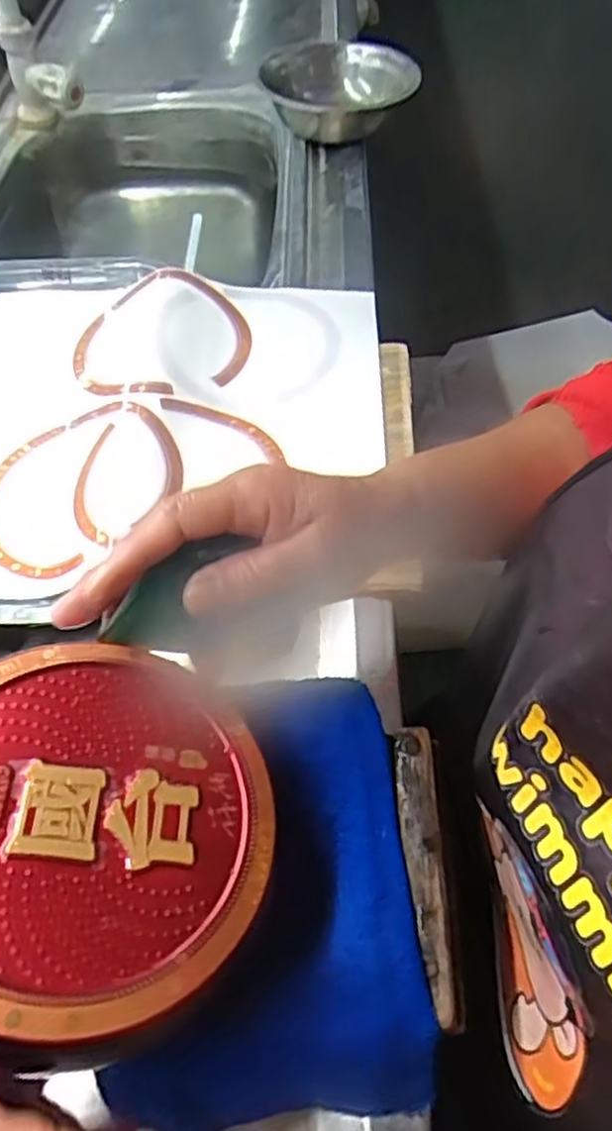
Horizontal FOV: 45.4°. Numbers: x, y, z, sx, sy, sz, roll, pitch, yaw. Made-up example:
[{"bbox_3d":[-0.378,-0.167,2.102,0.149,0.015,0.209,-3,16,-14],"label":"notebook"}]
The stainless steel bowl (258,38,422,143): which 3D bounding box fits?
[{"bbox_3d":[0.034,-0.484,0.742,0.144,0.055,0.120,17,57,12],"label":"stainless steel bowl"}]

